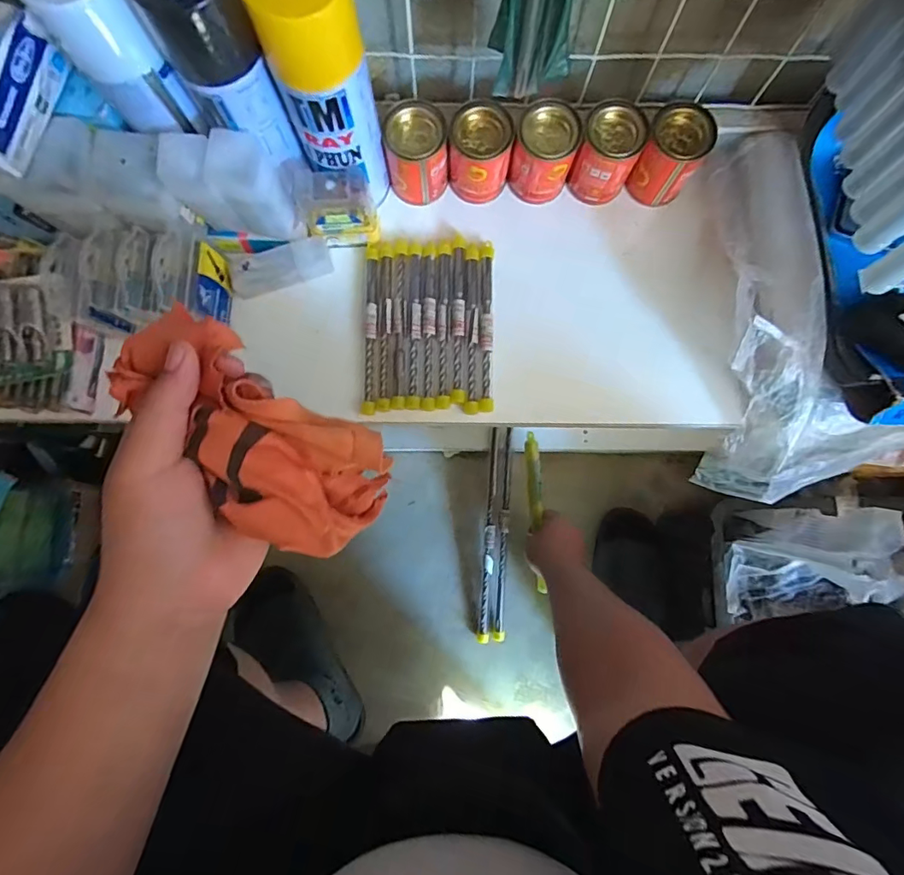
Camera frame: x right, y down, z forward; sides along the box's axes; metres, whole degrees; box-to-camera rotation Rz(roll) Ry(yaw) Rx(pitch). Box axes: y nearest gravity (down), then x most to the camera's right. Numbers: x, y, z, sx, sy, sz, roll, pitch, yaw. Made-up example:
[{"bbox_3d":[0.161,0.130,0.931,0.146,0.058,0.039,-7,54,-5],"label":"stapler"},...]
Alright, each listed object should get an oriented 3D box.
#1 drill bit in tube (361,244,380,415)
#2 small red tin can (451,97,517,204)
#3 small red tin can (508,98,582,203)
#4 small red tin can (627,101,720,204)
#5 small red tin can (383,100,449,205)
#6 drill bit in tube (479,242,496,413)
[{"bbox_3d":[-0.075,-0.101,0.460,0.012,0.015,0.160,1,80,1],"label":"drill bit in tube"},{"bbox_3d":[0.026,-0.255,0.450,0.054,0.068,0.052,0,80,1],"label":"small red tin can"},{"bbox_3d":[0.084,-0.258,0.452,0.052,0.067,0.053,0,80,1],"label":"small red tin can"},{"bbox_3d":[0.199,-0.256,0.452,0.052,0.067,0.051,0,80,1],"label":"small red tin can"},{"bbox_3d":[-0.031,-0.257,0.449,0.053,0.063,0.054,0,80,1],"label":"small red tin can"},{"bbox_3d":[0.033,-0.104,0.461,0.013,0.012,0.161,1,80,1],"label":"drill bit in tube"}]

